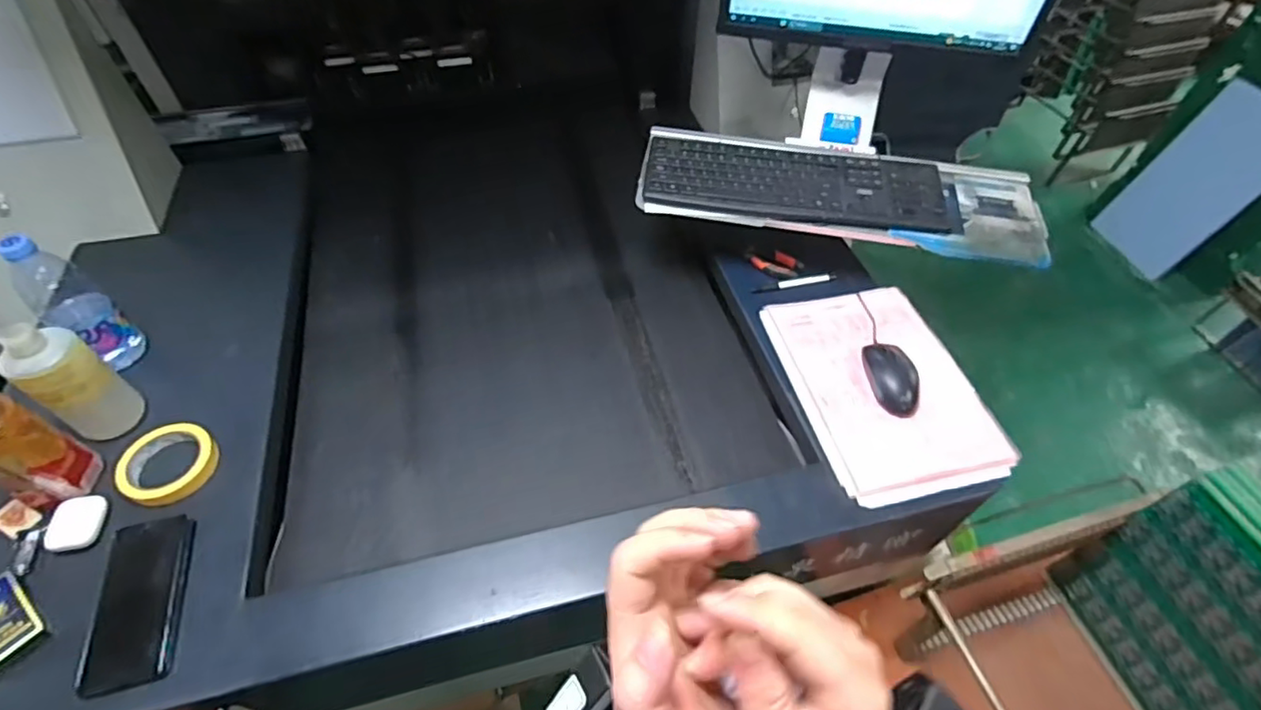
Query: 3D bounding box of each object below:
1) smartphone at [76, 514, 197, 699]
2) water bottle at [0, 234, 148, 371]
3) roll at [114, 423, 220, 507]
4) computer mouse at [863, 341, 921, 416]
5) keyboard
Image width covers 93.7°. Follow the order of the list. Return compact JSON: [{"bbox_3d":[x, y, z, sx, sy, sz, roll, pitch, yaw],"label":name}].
[{"bbox_3d":[-0.503,0.248,0.605,0.080,0.018,0.171,-12,53,-11],"label":"smartphone"},{"bbox_3d":[-0.688,-0.059,0.734,0.060,0.203,0.071,10,52,6],"label":"water bottle"},{"bbox_3d":[-0.546,0.126,0.697,0.100,0.024,0.096,1,51,-1],"label":"roll"},{"bbox_3d":[0.352,0.028,0.788,0.054,0.028,0.109,-4,52,-5],"label":"computer mouse"},{"bbox_3d":[0.247,-0.259,0.893,0.440,0.031,0.129,5,51,2],"label":"keyboard"}]

